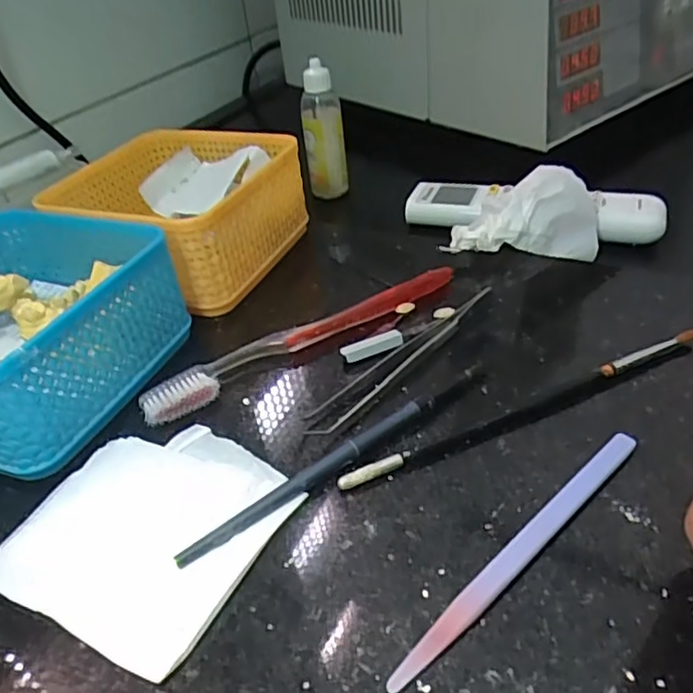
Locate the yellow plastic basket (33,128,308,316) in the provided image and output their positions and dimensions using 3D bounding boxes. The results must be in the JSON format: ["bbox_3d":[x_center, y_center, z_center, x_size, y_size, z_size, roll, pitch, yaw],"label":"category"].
[{"bbox_3d":[-0.109,-0.091,0.404,0.128,0.059,0.127,14,42,23],"label":"yellow plastic basket"}]

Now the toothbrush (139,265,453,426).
[{"bbox_3d":[-0.021,-0.009,0.329,0.186,0.012,0.021,-24,42,-22],"label":"toothbrush"}]

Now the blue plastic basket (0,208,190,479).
[{"bbox_3d":[-0.168,-0.012,0.316,0.128,0.061,0.128,12,41,21],"label":"blue plastic basket"}]

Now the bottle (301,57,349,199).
[{"bbox_3d":[-0.019,-0.174,0.502,0.033,0.109,0.026,-5,38,1],"label":"bottle"}]

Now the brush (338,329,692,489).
[{"bbox_3d":[0.083,0.025,0.278,0.186,0.009,0.010,-19,40,-16],"label":"brush"}]

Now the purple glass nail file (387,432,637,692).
[{"bbox_3d":[0.066,0.072,0.224,0.137,0.004,0.009,-33,56,-28],"label":"purple glass nail file"}]

